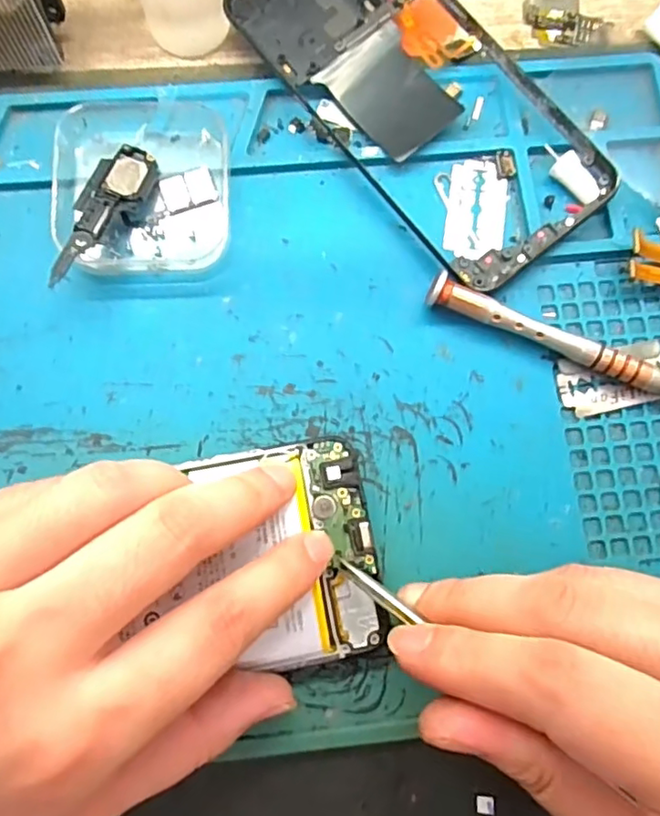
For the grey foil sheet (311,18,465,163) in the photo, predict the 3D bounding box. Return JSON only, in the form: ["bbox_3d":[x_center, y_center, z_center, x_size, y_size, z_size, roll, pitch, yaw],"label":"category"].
[{"bbox_3d":[0.025,-0.126,0.237,0.038,0.006,0.049,-41,82,-8],"label":"grey foil sheet"}]

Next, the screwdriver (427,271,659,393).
[{"bbox_3d":[0.091,-0.021,0.215,0.116,0.013,0.011,22,79,4],"label":"screwdriver"}]

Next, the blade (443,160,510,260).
[{"bbox_3d":[0.058,-0.078,0.233,0.023,0.004,0.042,9,78,1],"label":"blade"}]

